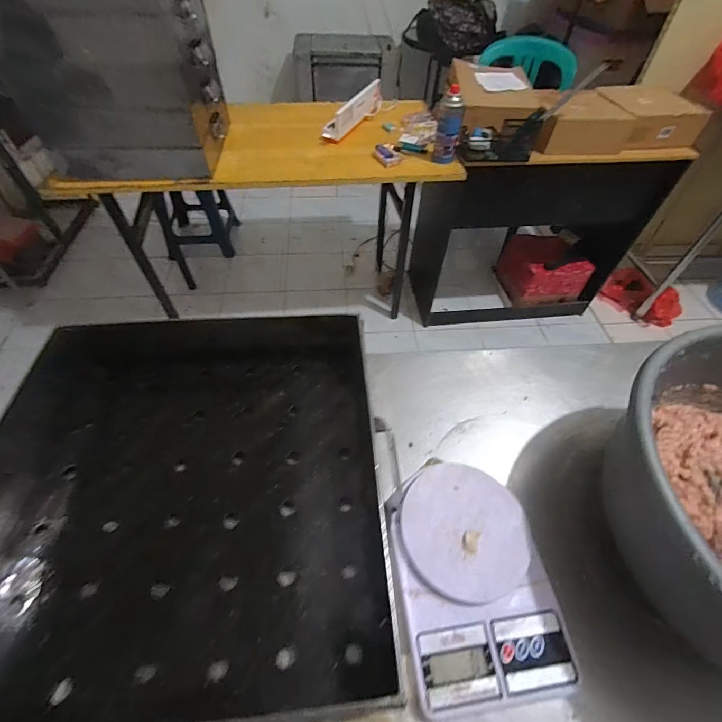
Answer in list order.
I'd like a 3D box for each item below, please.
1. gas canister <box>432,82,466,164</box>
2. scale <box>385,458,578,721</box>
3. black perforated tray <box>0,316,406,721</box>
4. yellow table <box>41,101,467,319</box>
[{"bbox_3d":[0.255,-0.679,1.058,0.068,0.170,0.069,13,54,8],"label":"gas canister"},{"bbox_3d":[0.110,0.213,0.376,0.151,0.028,0.208,-6,53,-7],"label":"scale"},{"bbox_3d":[-0.203,0.130,0.415,0.451,0.072,0.428,-2,53,-4],"label":"black perforated tray"},{"bbox_3d":[-0.302,-0.539,1.459,1.133,0.734,0.556,-4,53,-5],"label":"yellow table"}]

